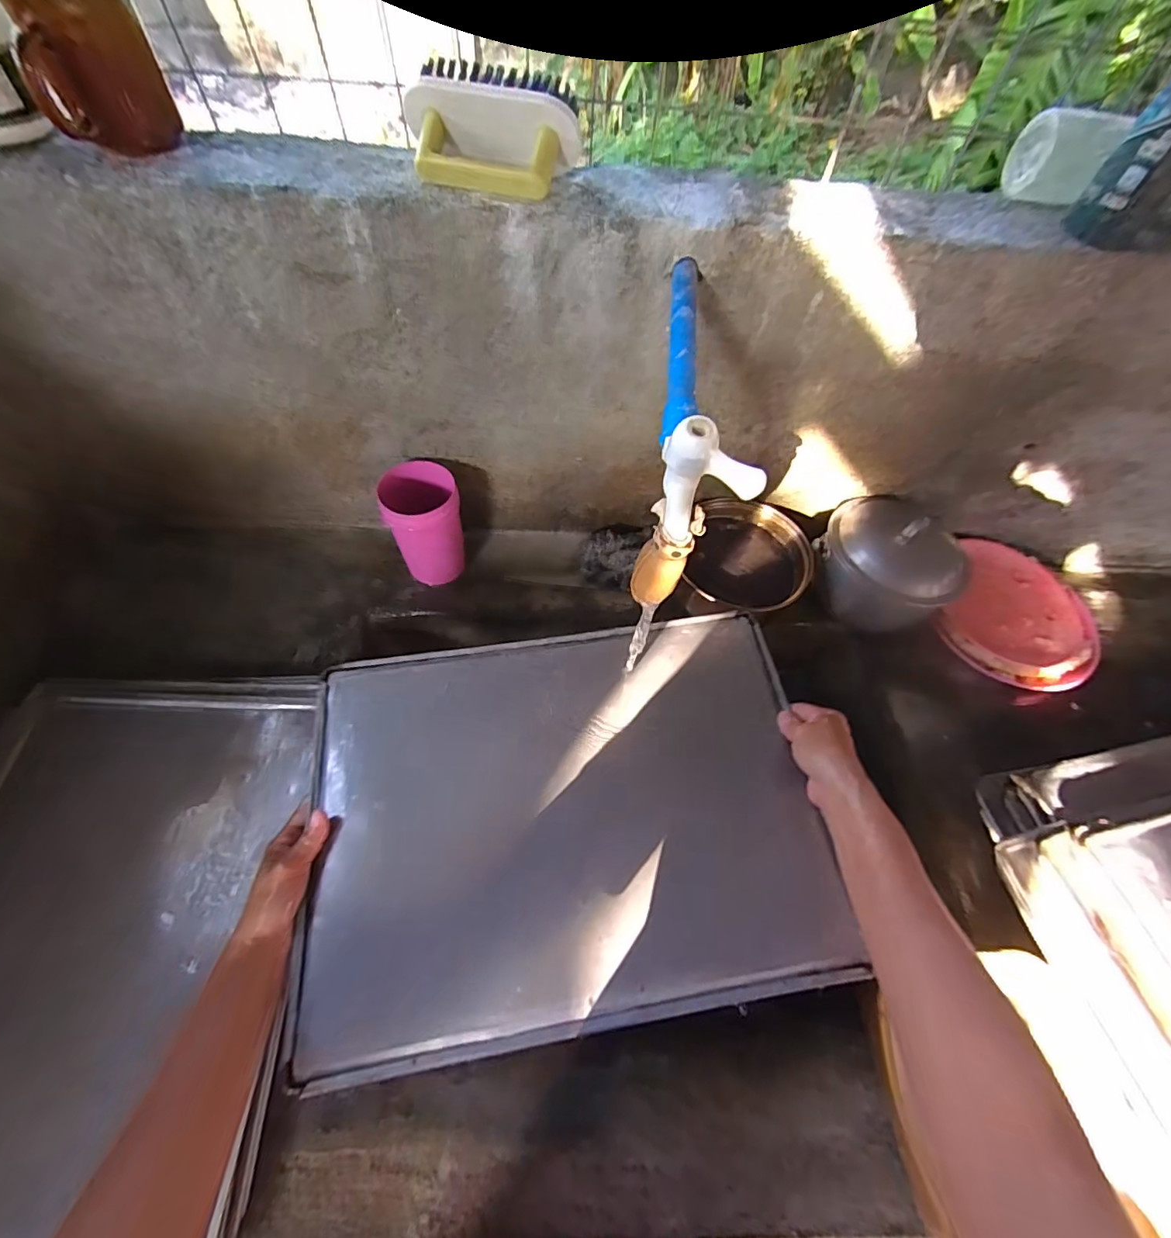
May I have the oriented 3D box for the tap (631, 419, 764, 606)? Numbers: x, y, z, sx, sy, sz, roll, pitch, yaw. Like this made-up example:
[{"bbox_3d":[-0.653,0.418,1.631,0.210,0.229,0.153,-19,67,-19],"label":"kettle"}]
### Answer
[{"bbox_3d":[0.059,-0.063,0.359,0.050,0.132,0.077,-29,66,-18],"label":"tap"}]

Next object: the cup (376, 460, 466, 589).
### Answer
[{"bbox_3d":[-0.195,-0.115,0.649,0.073,0.143,0.083,30,63,13],"label":"cup"}]

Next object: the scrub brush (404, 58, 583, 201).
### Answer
[{"bbox_3d":[-0.072,-0.382,0.410,0.127,0.055,0.076,12,60,3],"label":"scrub brush"}]

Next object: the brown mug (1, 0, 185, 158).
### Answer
[{"bbox_3d":[-0.364,-0.411,0.390,0.085,0.086,0.083,-25,65,-17],"label":"brown mug"}]

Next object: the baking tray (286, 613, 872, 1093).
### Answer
[{"bbox_3d":[-0.017,0.159,0.465,0.427,0.026,0.327,-7,59,-7],"label":"baking tray"}]

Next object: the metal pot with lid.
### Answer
[{"bbox_3d":[0.386,-0.079,0.666,0.168,0.114,0.171,2,60,-3],"label":"metal pot with lid"}]

